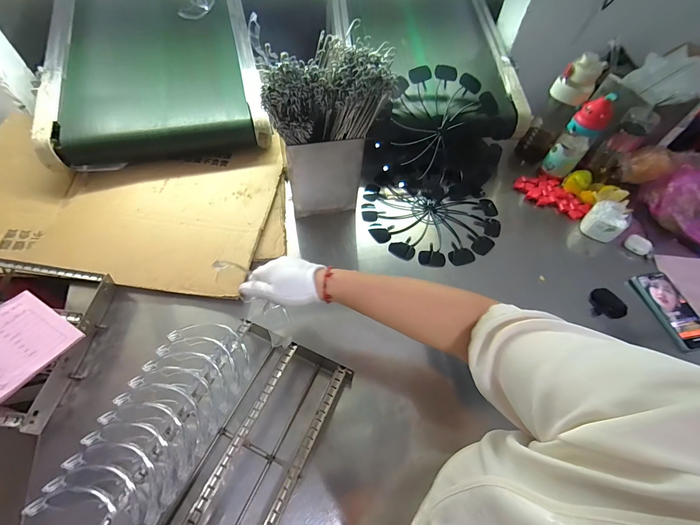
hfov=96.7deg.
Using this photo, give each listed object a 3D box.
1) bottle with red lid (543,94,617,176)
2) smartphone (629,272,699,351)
[{"bbox_3d":[0.579,-0.311,0.798,0.077,0.215,0.086,37,62,19],"label":"bottle with red lid"},{"bbox_3d":[0.657,0.095,0.632,0.079,0.018,0.162,-17,65,-5],"label":"smartphone"}]

